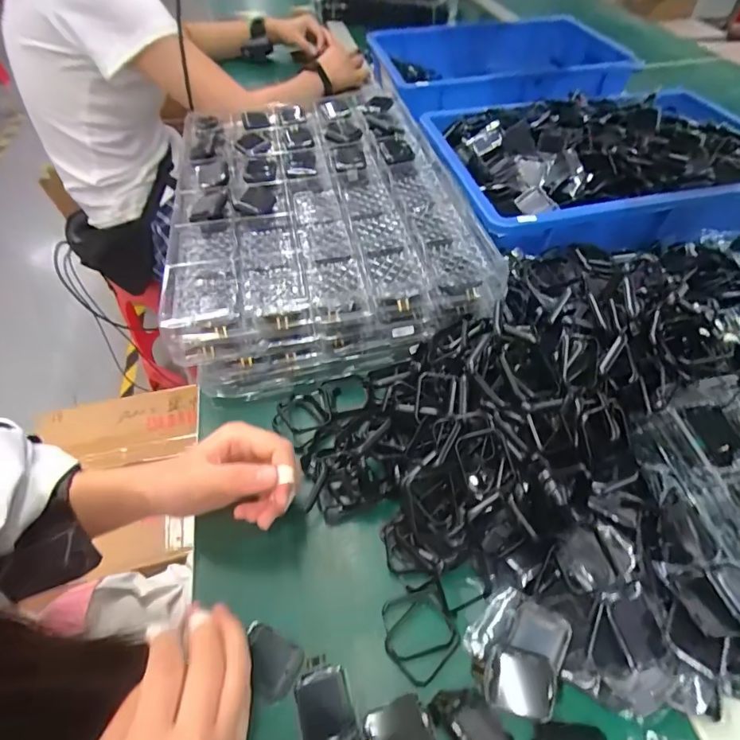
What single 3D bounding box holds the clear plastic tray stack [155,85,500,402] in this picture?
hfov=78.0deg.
[{"bbox_3d":[-0.060,-0.182,0.535,0.309,0.072,0.428,-10,51,-7],"label":"clear plastic tray stack"}]

